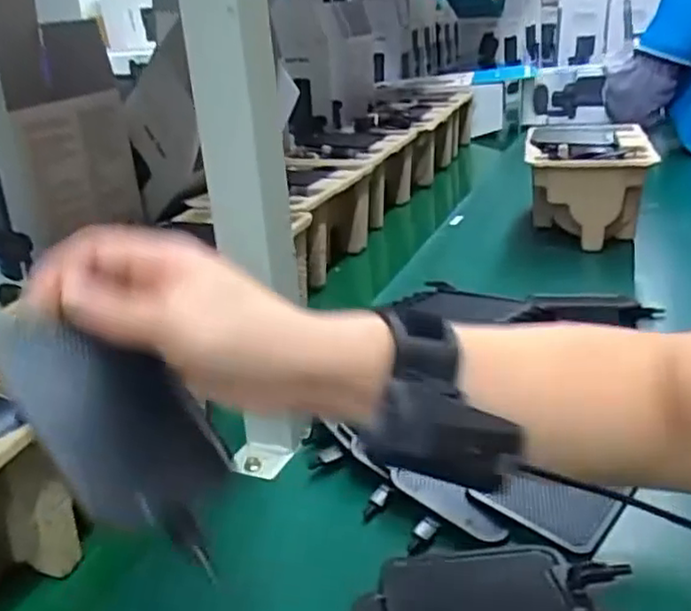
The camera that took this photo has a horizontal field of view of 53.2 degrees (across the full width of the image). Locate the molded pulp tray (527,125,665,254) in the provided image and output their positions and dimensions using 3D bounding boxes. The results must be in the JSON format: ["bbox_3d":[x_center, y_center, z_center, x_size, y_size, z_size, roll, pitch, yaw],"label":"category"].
[{"bbox_3d":[0.295,-0.151,0.855,0.133,0.102,0.170,2,26,12],"label":"molded pulp tray"}]

